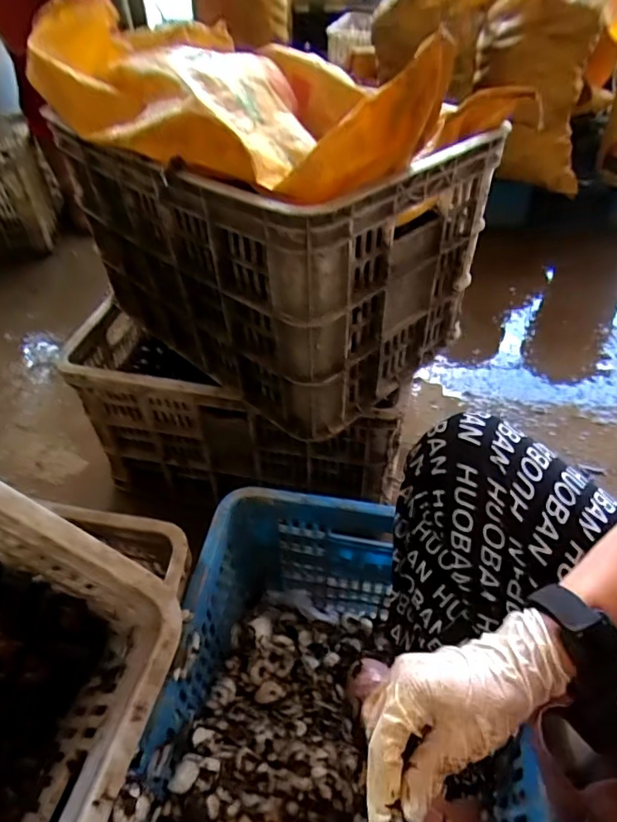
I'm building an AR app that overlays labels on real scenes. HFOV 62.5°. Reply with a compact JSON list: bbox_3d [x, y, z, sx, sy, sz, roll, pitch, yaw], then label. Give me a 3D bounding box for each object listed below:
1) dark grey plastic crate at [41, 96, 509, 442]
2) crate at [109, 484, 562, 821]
[{"bbox_3d":[-0.060,-0.249,0.732,0.298,0.306,0.520,-34,54,-29],"label":"dark grey plastic crate"},{"bbox_3d":[0.022,0.372,0.502,0.339,0.246,0.514,7,45,8],"label":"crate"}]

